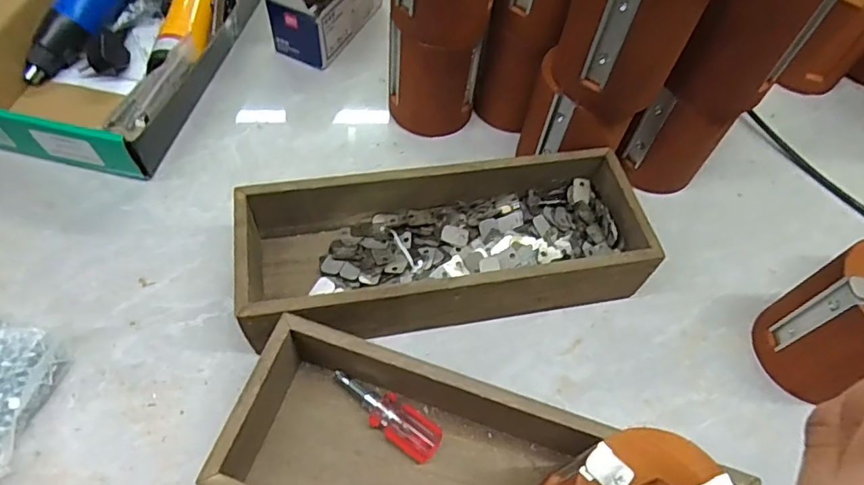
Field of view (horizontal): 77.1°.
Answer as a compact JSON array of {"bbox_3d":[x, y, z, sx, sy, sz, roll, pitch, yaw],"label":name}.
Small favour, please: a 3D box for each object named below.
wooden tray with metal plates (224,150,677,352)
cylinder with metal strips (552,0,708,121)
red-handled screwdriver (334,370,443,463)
[{"bbox_3d":[0.010,0.006,0.394,0.278,0.066,0.113,-8,59,-10],"label":"wooden tray with metal plates"},{"bbox_3d":[0.132,-0.143,0.363,0.078,0.116,0.072,33,62,14],"label":"cylinder with metal strips"},{"bbox_3d":[-0.030,0.109,0.343,0.077,0.021,0.024,33,61,15],"label":"red-handled screwdriver"}]

